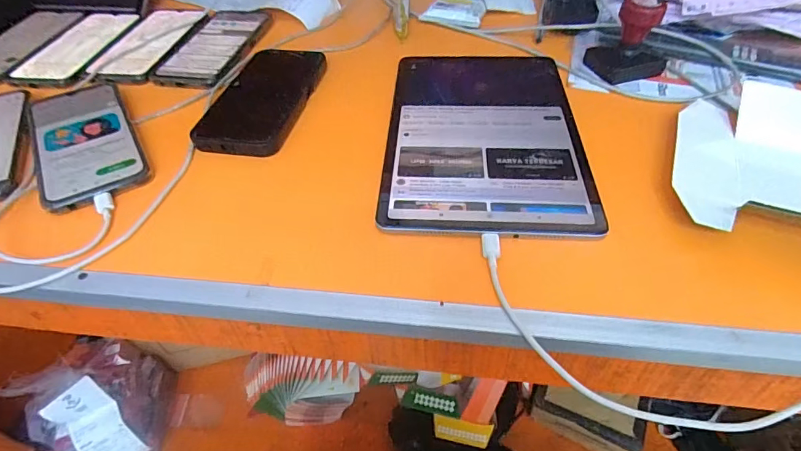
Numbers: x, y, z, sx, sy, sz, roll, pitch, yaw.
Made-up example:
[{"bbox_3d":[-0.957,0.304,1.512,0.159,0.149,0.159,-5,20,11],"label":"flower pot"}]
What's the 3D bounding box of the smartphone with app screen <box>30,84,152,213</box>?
[{"bbox_3d":[-0.281,-0.079,0.393,0.078,0.009,0.165,-26,51,-20],"label":"smartphone with app screen"}]

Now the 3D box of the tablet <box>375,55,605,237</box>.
[{"bbox_3d":[0.072,-0.088,0.389,0.161,0.005,0.246,2,49,4],"label":"tablet"}]

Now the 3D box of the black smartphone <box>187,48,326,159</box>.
[{"bbox_3d":[-0.133,-0.127,0.428,0.084,0.010,0.170,8,48,10],"label":"black smartphone"}]

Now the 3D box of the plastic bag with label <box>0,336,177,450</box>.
[{"bbox_3d":[-0.557,0.344,0.835,0.151,0.262,0.210,-9,47,-5],"label":"plastic bag with label"}]

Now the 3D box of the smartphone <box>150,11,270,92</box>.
[{"bbox_3d":[-0.212,-0.207,0.508,0.085,0.008,0.168,6,48,8],"label":"smartphone"}]

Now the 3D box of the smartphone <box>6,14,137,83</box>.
[{"bbox_3d":[-0.379,-0.214,0.524,0.085,0.007,0.160,4,47,7],"label":"smartphone"}]

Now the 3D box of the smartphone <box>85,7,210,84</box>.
[{"bbox_3d":[-0.291,-0.217,0.518,0.083,0.005,0.172,8,48,10],"label":"smartphone"}]

